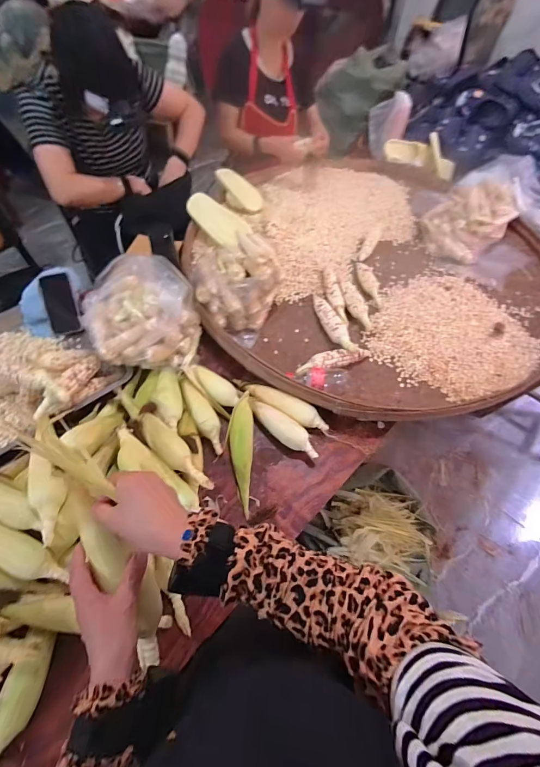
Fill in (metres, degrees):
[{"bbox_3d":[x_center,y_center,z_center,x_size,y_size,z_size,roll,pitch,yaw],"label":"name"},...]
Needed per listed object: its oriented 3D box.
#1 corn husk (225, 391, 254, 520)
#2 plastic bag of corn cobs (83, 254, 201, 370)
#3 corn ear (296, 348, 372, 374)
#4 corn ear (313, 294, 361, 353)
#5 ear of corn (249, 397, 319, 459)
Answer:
[{"bbox_3d":[-0.070,0.148,0.764,0.065,0.041,0.276,3,60,-3],"label":"corn husk"},{"bbox_3d":[-0.310,-0.178,0.834,0.255,0.153,0.250,-5,60,-8],"label":"plastic bag of corn cobs"},{"bbox_3d":[0.173,-0.062,0.903,0.229,0.047,0.049,-17,63,-14],"label":"corn ear"},{"bbox_3d":[0.177,-0.174,0.969,0.052,0.049,0.243,-18,63,-14],"label":"corn ear"},{"bbox_3d":[0.027,0.109,0.807,0.207,0.052,0.056,35,63,15],"label":"ear of corn"}]

